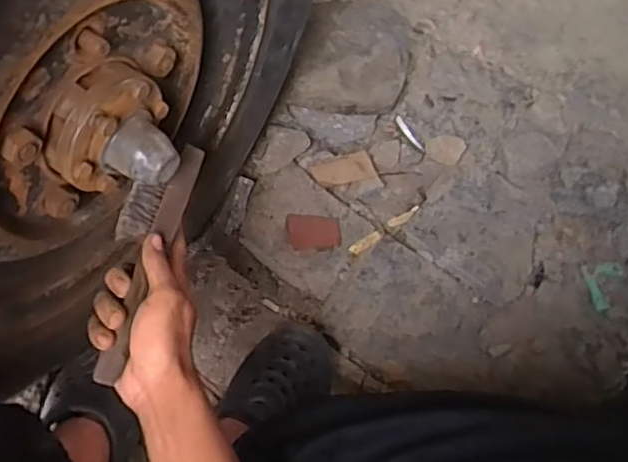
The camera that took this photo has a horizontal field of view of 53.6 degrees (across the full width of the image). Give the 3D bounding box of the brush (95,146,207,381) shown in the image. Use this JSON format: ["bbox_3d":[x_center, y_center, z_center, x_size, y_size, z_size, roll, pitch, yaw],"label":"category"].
[{"bbox_3d":[-0.150,0.014,0.543,0.051,0.022,0.236,10,60,2],"label":"brush"}]

